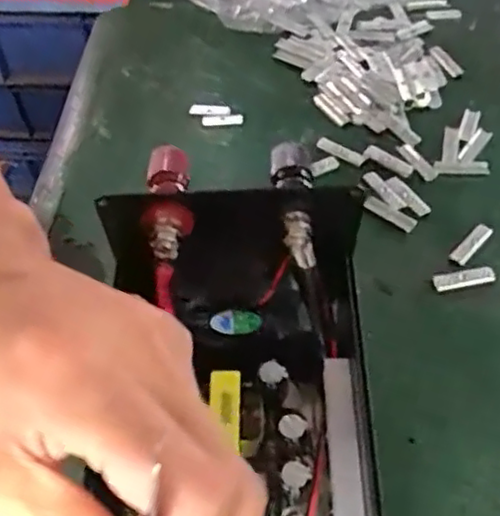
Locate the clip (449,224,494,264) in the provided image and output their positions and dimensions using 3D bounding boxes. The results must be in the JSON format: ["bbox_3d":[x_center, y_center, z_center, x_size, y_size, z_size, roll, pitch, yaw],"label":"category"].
[{"bbox_3d":[0.115,-0.007,0.337,0.009,0.004,0.030,36,63,25],"label":"clip"}]

